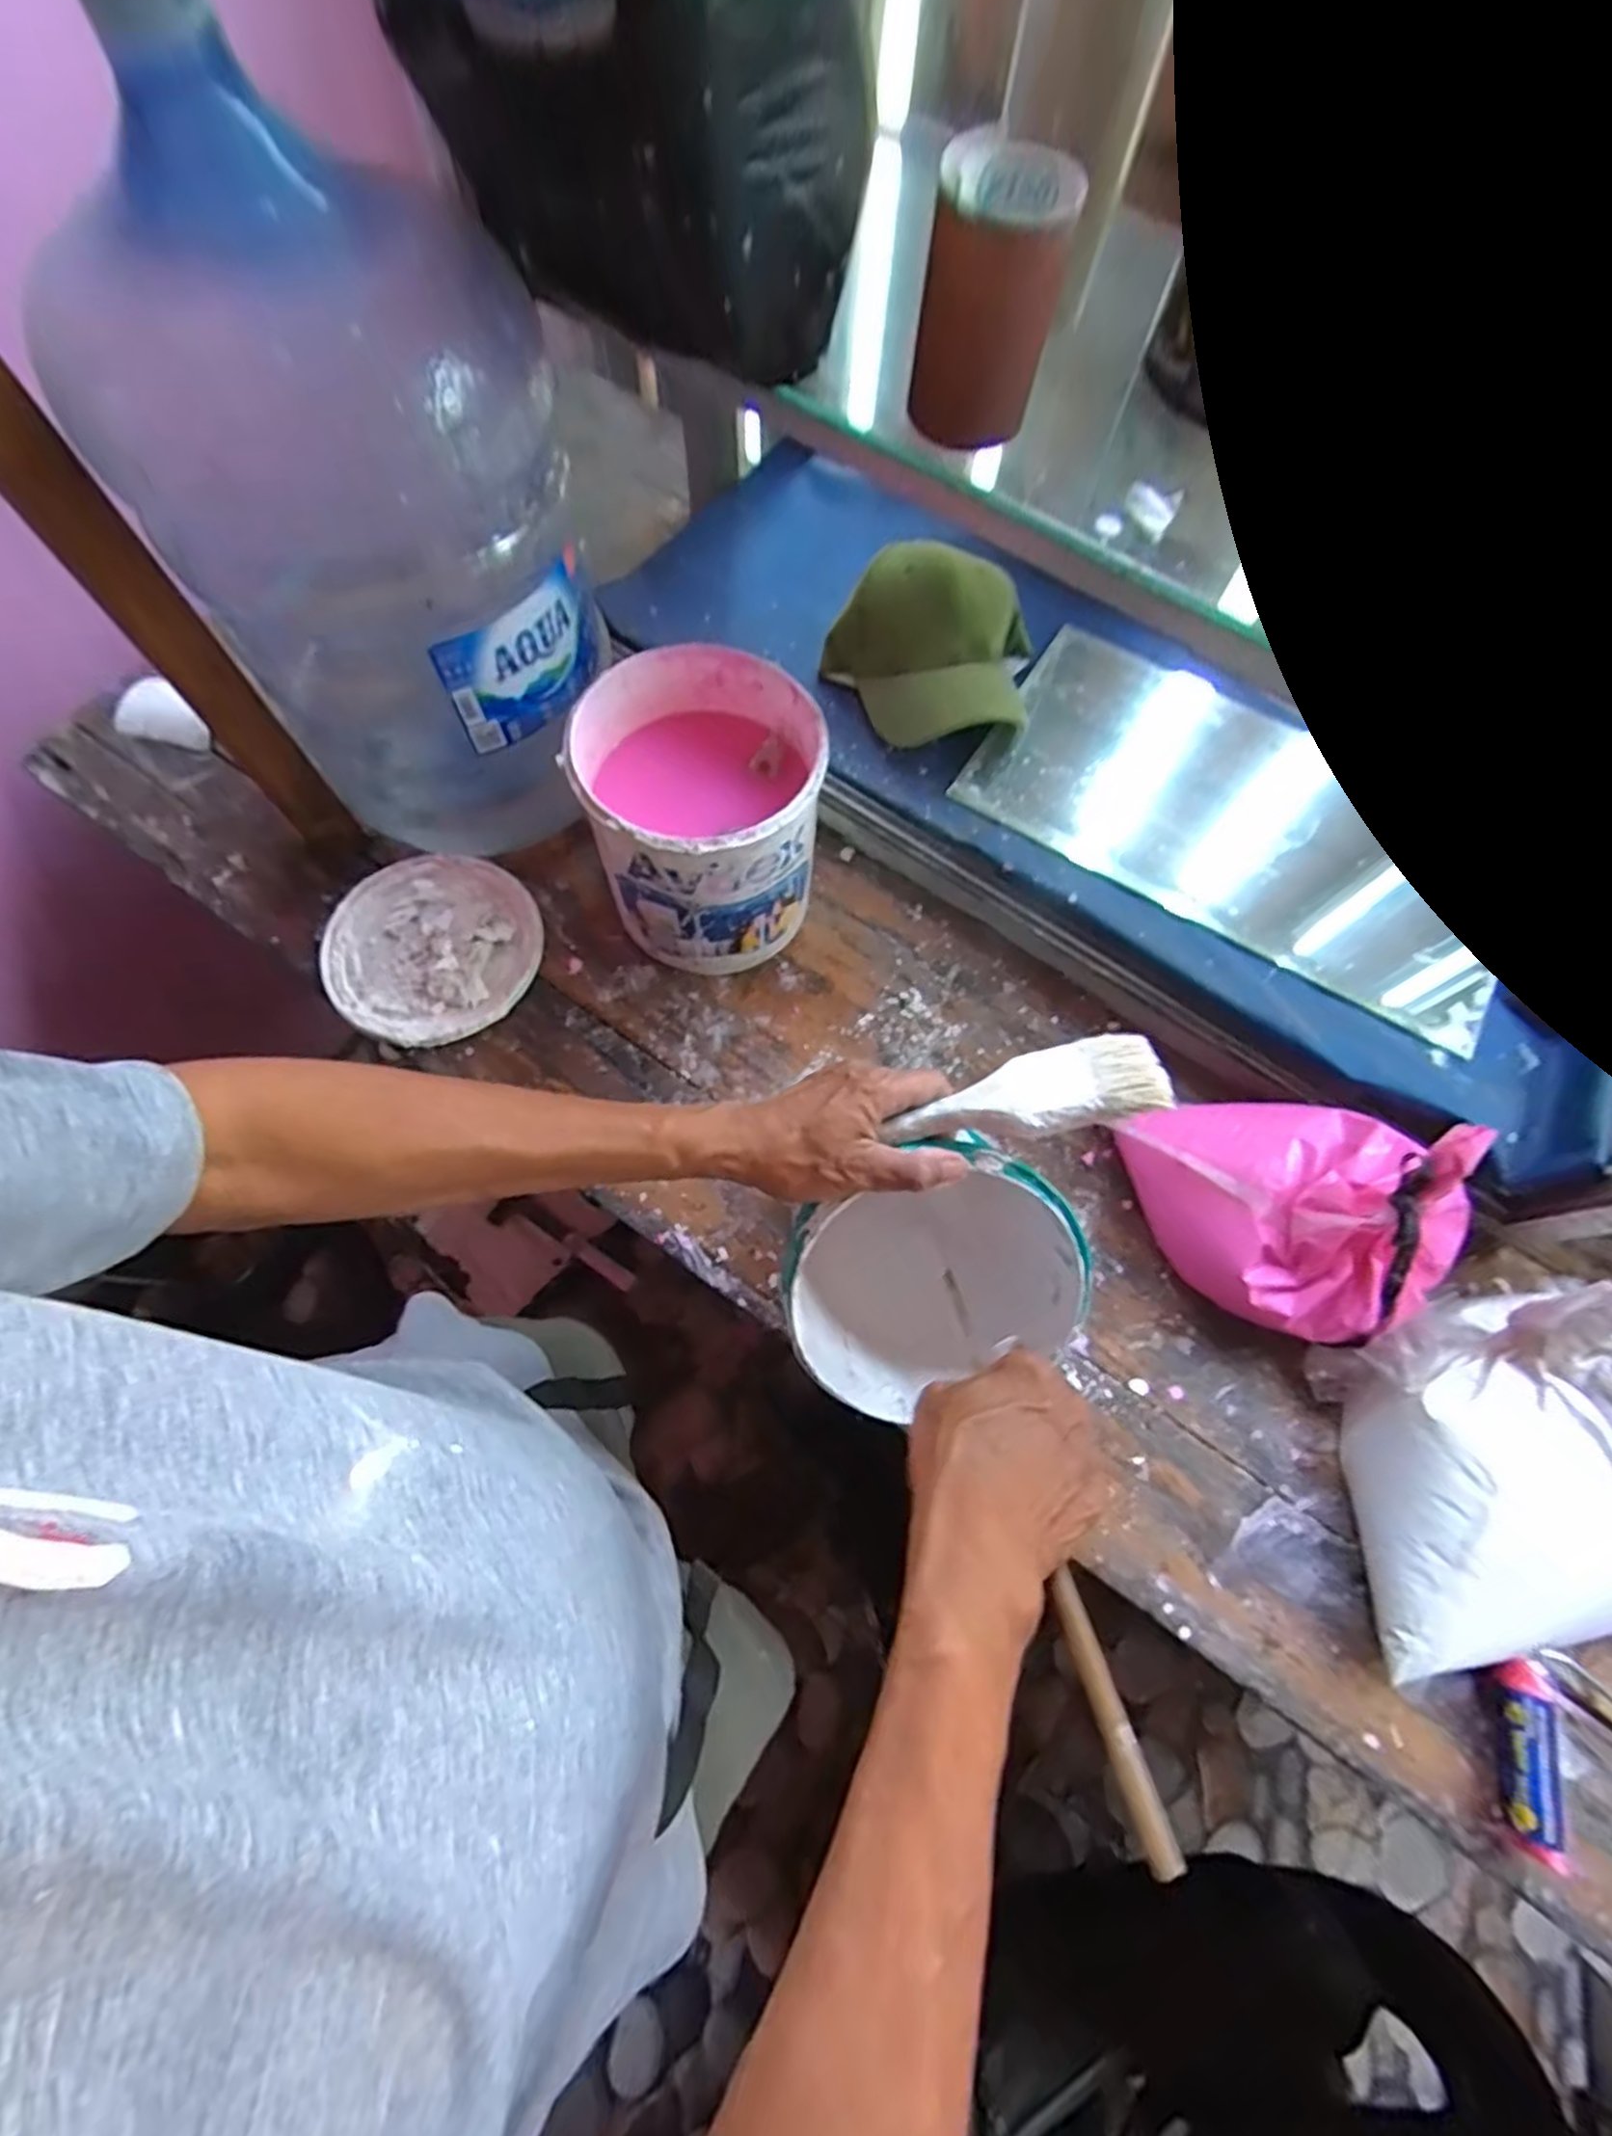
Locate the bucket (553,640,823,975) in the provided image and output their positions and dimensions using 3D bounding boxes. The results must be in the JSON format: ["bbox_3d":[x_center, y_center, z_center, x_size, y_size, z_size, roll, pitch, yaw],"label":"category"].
[{"bbox_3d":[-0.079,-0.202,0.607,0.179,0.161,0.173,1,69,-2],"label":"bucket"}]

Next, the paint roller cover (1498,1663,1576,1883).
[{"bbox_3d":[0.457,0.436,0.482,0.031,0.032,0.103,11,69,2],"label":"paint roller cover"}]

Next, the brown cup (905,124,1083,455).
[{"bbox_3d":[0.103,-0.425,0.421,0.071,0.095,0.077,16,70,4],"label":"brown cup"}]

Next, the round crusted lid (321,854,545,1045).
[{"bbox_3d":[-0.327,-0.107,0.659,0.177,0.023,0.174,1,69,-2],"label":"round crusted lid"}]

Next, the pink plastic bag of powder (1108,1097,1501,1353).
[{"bbox_3d":[0.367,0.090,0.553,0.182,0.145,0.203,-17,71,-8],"label":"pink plastic bag of powder"}]

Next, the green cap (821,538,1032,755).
[{"bbox_3d":[0.121,-0.389,0.719,0.202,0.094,0.175,6,69,0],"label":"green cap"}]

